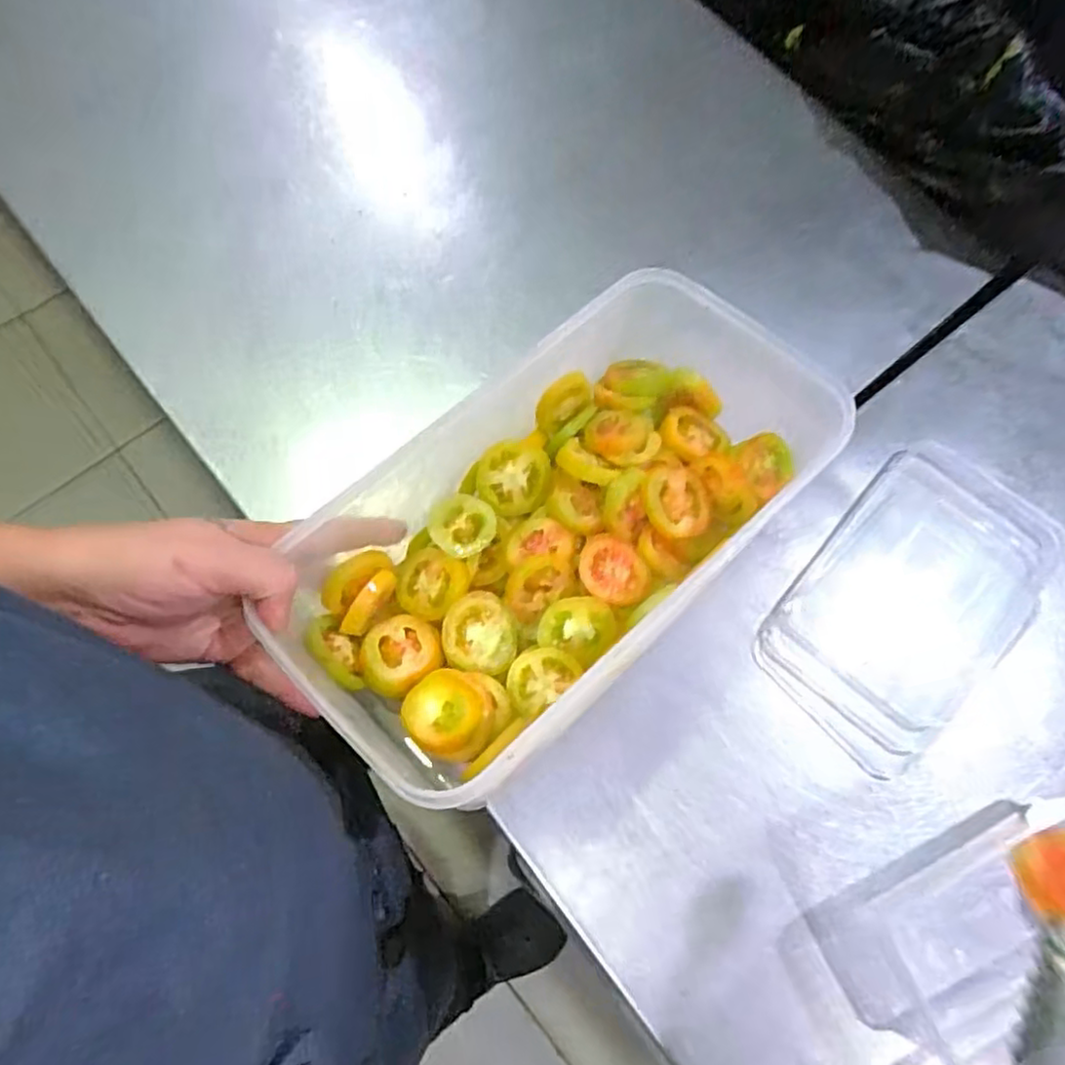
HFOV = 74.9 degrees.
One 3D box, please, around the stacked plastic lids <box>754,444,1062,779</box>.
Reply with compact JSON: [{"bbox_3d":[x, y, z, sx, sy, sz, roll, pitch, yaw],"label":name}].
[{"bbox_3d":[0.258,0.040,0.472,0.224,0.011,0.129,-42,80,-15],"label":"stacked plastic lids"}]

